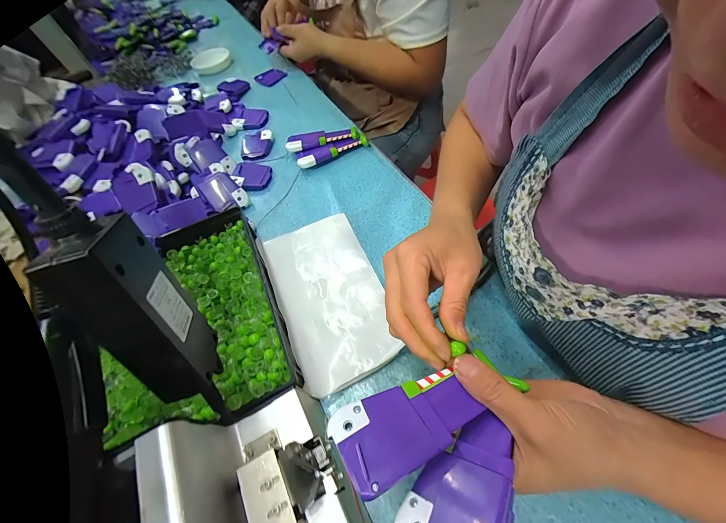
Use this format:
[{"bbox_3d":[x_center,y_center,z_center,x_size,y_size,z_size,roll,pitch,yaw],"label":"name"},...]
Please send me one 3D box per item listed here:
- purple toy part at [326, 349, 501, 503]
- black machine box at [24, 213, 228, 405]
[{"bbox_3d":[0.038,0.095,0.197,0.114,0.014,0.049,-26,58,-12],"label":"purple toy part"},{"bbox_3d":[-0.132,0.034,0.185,0.034,0.115,0.050,-20,36,-8],"label":"black machine box"}]

